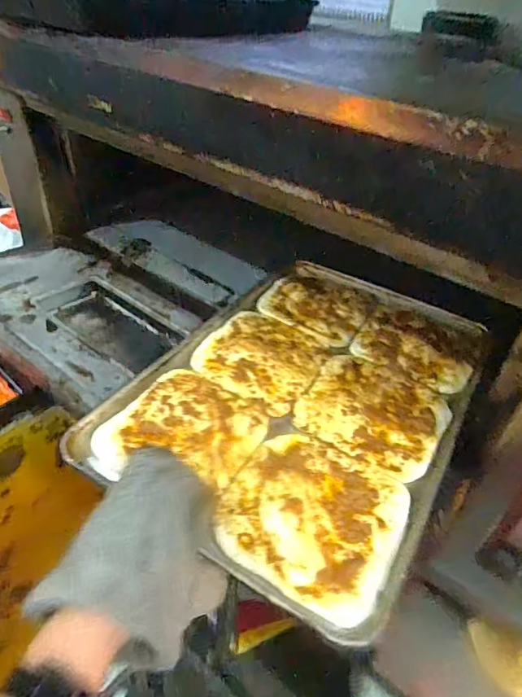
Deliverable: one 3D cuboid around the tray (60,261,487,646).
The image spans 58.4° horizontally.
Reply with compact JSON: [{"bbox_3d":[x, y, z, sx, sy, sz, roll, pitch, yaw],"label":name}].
[{"bbox_3d":[0.079,0.046,0.686,0.405,0.029,0.596,25,42,22],"label":"tray"}]

